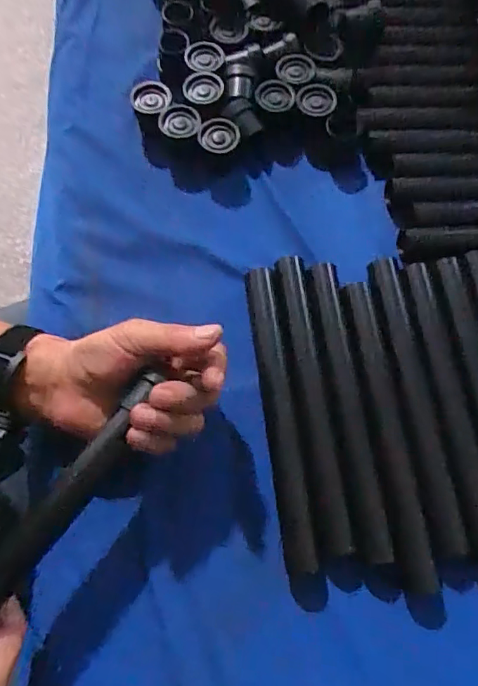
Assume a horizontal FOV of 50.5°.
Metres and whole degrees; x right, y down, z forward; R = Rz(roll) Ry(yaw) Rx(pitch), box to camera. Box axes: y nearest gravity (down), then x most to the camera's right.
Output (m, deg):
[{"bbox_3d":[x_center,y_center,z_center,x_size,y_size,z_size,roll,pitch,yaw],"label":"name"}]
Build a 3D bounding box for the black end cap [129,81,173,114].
[{"bbox_3d":[-0.078,-0.216,0.448,0.036,0.014,0.028,-5,71,-3],"label":"black end cap"}]

